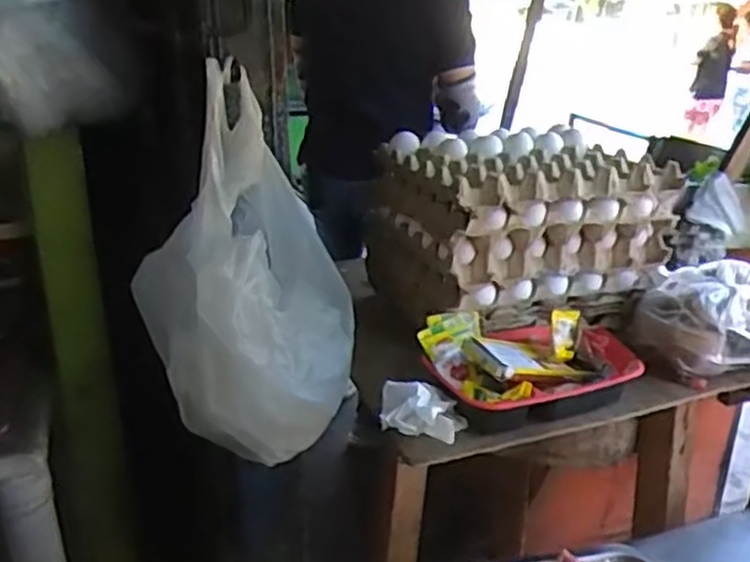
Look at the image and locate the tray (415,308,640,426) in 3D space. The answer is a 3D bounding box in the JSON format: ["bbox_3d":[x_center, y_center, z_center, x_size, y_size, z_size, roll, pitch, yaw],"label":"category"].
[{"bbox_3d":[0.166,0.083,0.799,0.223,0.067,0.140,-8,23,-18],"label":"tray"}]

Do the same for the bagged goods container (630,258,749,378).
[{"bbox_3d":[0.397,0.037,0.858,0.171,0.095,0.129,-3,22,-5],"label":"bagged goods container"}]

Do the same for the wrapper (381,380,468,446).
[{"bbox_3d":[0.045,0.129,0.728,0.081,0.048,0.059,7,23,19],"label":"wrapper"}]

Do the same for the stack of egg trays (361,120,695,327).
[{"bbox_3d":[0.171,-0.079,0.969,0.289,0.188,0.289,-10,23,-21],"label":"stack of egg trays"}]

